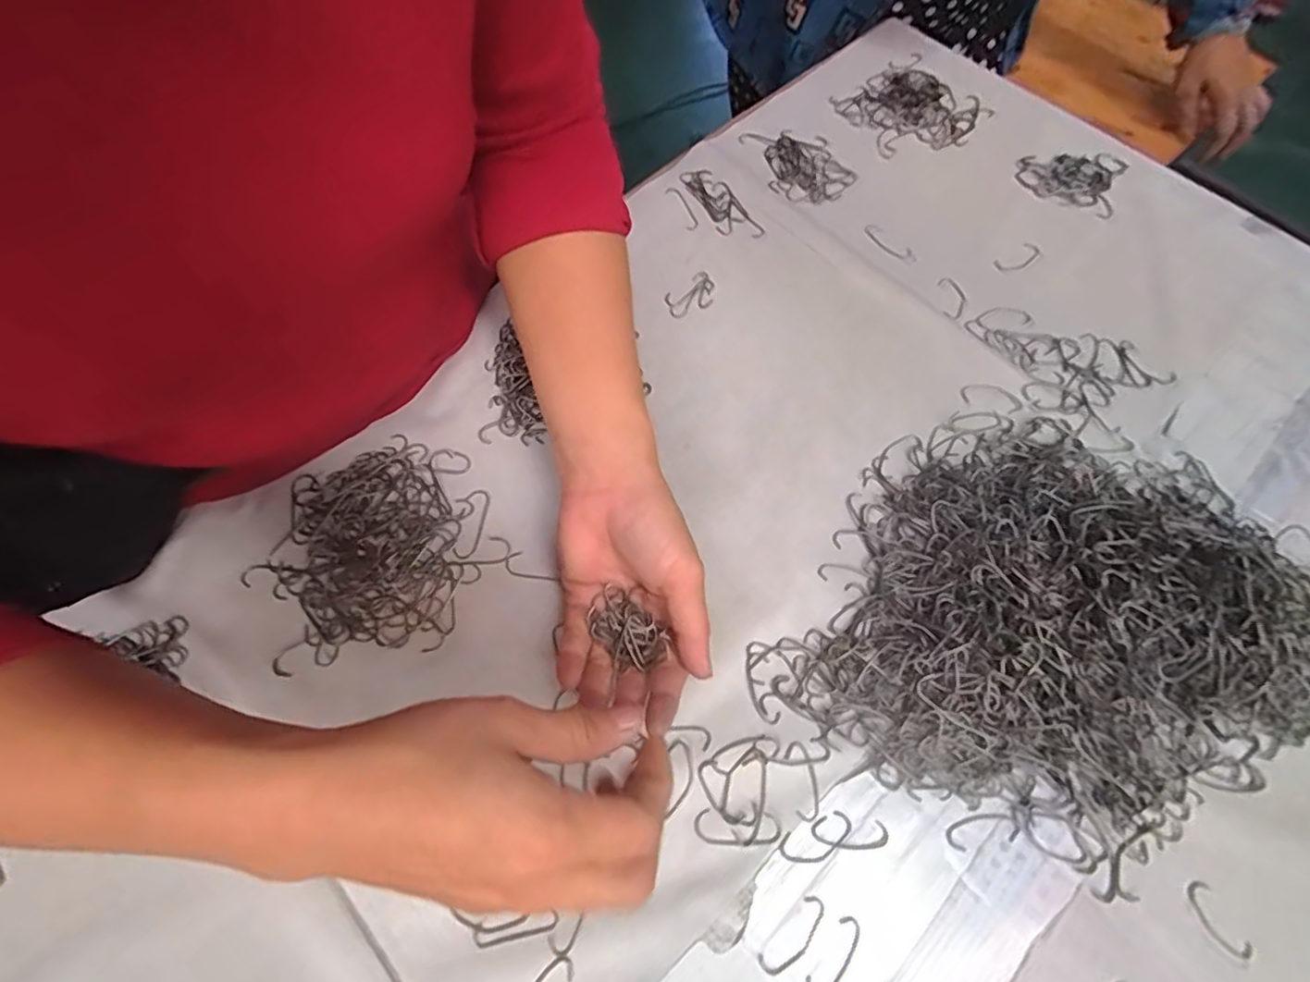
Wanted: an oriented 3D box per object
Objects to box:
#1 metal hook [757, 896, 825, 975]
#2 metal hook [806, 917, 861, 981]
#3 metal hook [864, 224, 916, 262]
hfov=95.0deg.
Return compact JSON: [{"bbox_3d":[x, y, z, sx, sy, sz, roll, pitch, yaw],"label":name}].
[{"bbox_3d":[0.066,0.212,0.284,0.040,0.004,0.014,-42,73,-16],"label":"metal hook"},{"bbox_3d":[0.085,0.219,0.280,0.013,0.004,0.037,37,71,14],"label":"metal hook"},{"bbox_3d":[0.175,-0.185,0.449,0.015,0.004,0.045,-42,73,-16],"label":"metal hook"}]

